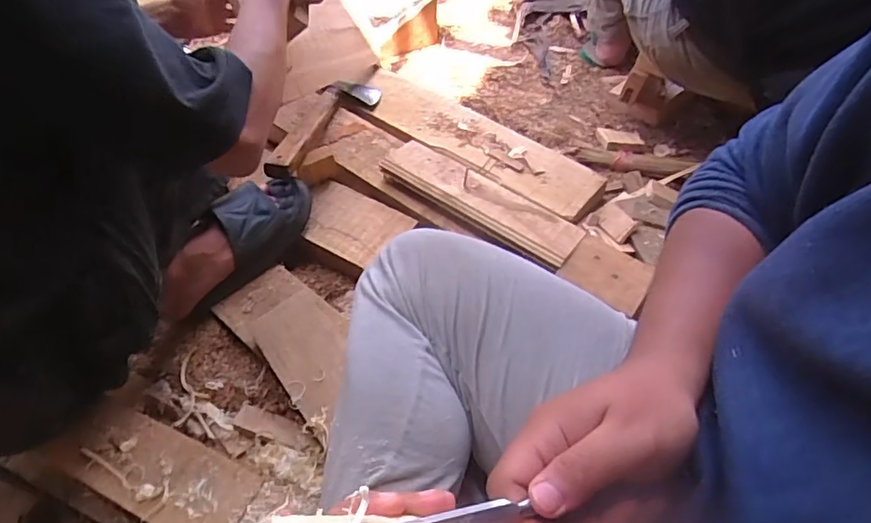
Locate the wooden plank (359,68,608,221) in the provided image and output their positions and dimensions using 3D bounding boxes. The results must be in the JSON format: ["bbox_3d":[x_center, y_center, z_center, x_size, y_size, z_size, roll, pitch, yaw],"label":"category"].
[{"bbox_3d":[0.068,-0.226,0.983,0.483,0.021,0.134,34,62,22],"label":"wooden plank"}]

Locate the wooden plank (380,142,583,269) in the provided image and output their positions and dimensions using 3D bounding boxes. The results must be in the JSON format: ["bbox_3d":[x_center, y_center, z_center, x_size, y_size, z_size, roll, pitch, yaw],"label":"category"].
[{"bbox_3d":[0.070,-0.100,0.831,0.323,0.020,0.093,34,63,24],"label":"wooden plank"}]

